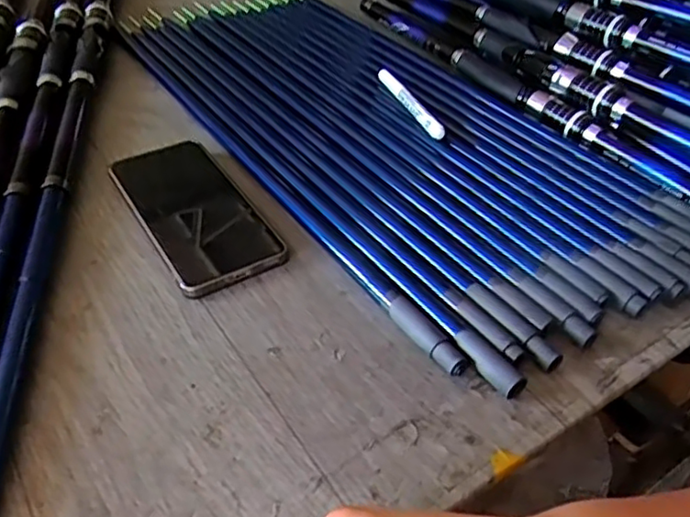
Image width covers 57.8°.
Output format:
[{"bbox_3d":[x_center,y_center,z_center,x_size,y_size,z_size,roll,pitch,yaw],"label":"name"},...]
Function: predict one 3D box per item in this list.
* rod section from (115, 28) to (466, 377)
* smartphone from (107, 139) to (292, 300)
[{"bbox_3d":[-0.086,-0.087,0.518,0.020,0.013,0.537,-24,47,-25],"label":"rod section"},{"bbox_3d":[-0.112,-0.040,0.462,0.080,0.011,0.173,-23,46,-25],"label":"smartphone"}]

